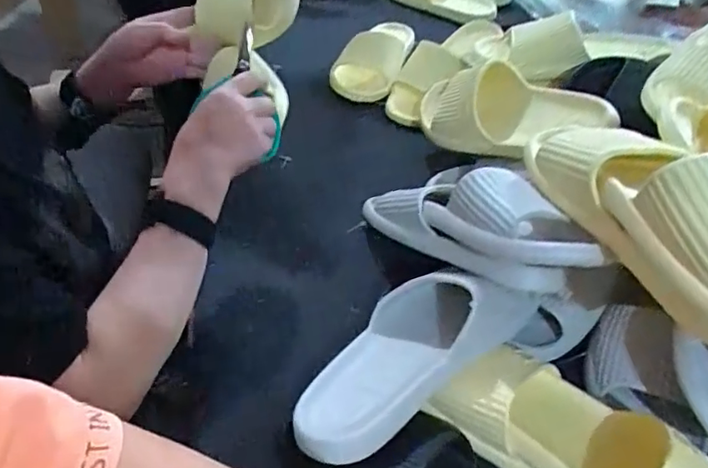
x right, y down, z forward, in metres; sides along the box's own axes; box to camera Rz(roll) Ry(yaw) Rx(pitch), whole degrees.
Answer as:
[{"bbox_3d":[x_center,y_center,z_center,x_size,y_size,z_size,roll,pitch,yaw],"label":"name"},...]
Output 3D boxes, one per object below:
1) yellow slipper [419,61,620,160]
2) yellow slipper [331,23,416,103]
[{"bbox_3d":[0.189,-0.157,0.703,0.269,0.083,0.099,14,41,38],"label":"yellow slipper"},{"bbox_3d":[0.035,-0.306,0.959,0.111,0.058,0.241,14,46,9],"label":"yellow slipper"}]

